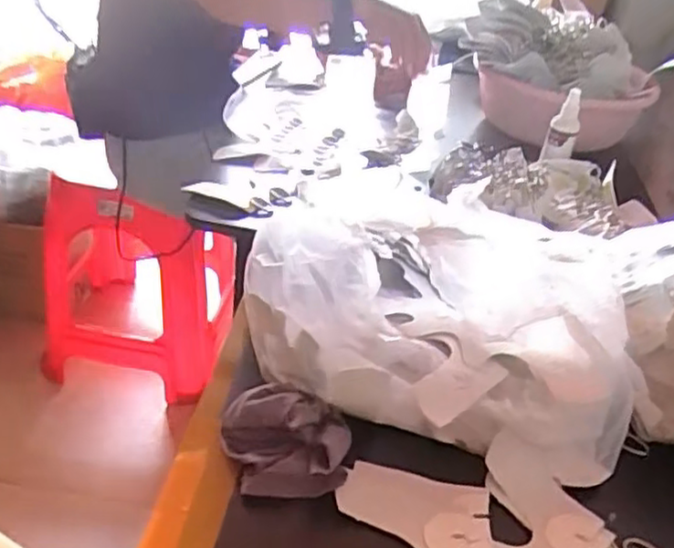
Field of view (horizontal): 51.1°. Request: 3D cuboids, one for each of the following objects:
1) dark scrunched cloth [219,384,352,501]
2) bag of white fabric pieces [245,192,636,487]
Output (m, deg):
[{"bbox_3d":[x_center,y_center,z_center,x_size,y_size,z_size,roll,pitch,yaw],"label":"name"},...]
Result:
[{"bbox_3d":[-0.038,0.119,0.511,0.093,0.037,0.082,6,35,-3],"label":"dark scrunched cloth"},{"bbox_3d":[0.081,0.031,0.579,0.315,0.115,0.197,15,35,10],"label":"bag of white fabric pieces"}]

